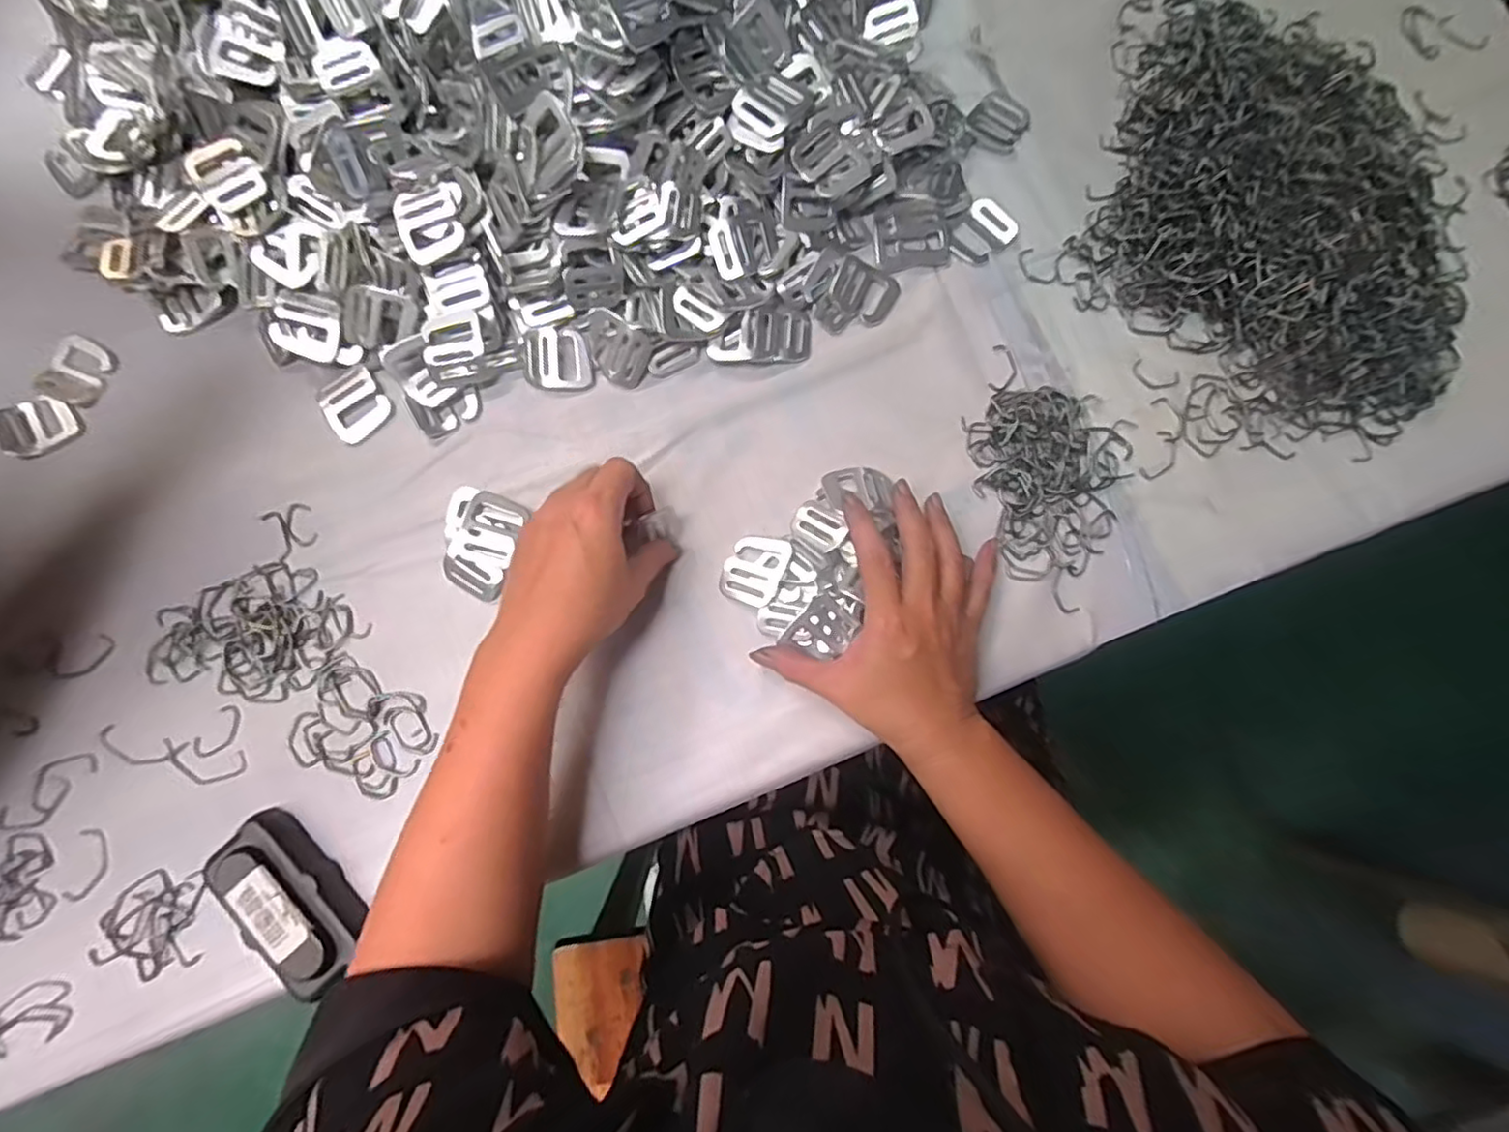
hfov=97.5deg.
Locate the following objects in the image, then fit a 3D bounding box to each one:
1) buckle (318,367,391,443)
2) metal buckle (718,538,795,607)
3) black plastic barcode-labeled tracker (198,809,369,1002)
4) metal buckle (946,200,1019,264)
[{"bbox_3d":[-0.264,-0.106,0.437,0.038,0.005,0.041,-35,82,-6],"label":"buckle"},{"bbox_3d":[0.000,0.002,0.419,0.037,0.006,0.046,21,80,19],"label":"metal buckle"},{"bbox_3d":[-0.263,0.190,0.375,0.100,0.026,0.046,44,83,7],"label":"black plastic barcode-labeled tracker"},{"bbox_3d":[0.158,-0.234,0.464,0.044,0.008,0.037,-37,82,-6],"label":"metal buckle"}]

